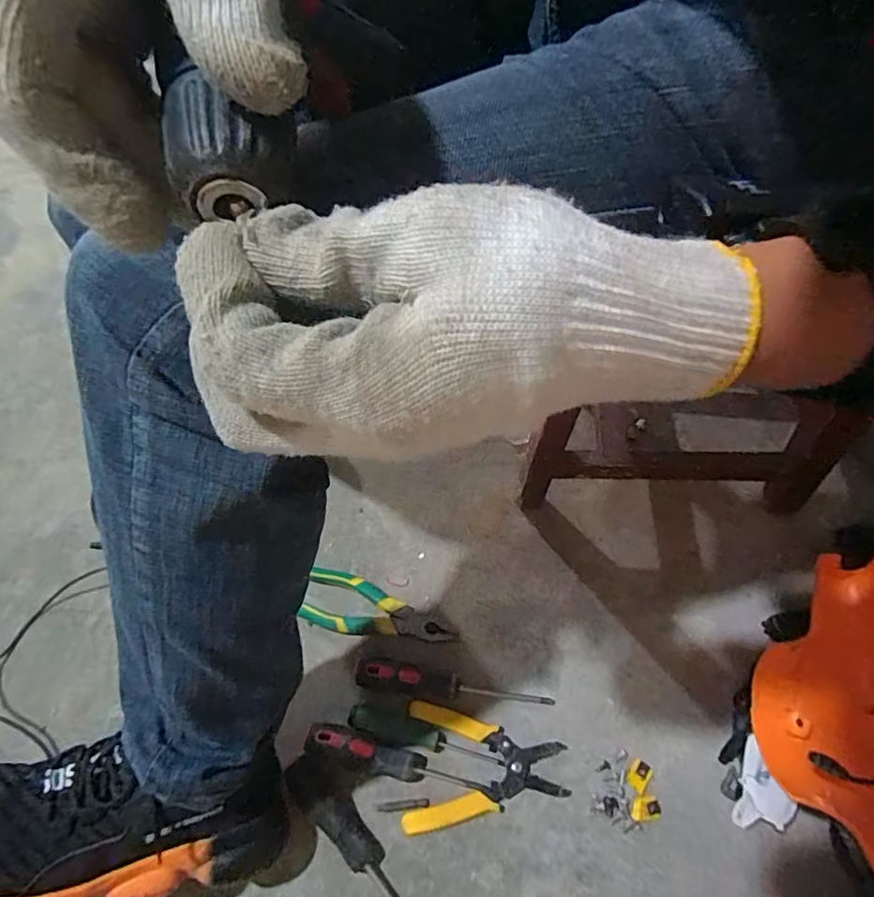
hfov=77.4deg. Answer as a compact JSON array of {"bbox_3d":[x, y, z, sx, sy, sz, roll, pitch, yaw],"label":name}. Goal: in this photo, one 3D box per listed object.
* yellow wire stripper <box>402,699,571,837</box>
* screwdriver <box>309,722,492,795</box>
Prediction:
[{"bbox_3d":[0.048,0.313,0.533,0.154,0.015,0.109,1,57,0],"label":"yellow wire stripper"},{"bbox_3d":[-0.040,0.302,0.523,0.173,0.026,0.029,13,58,8],"label":"screwdriver"}]

